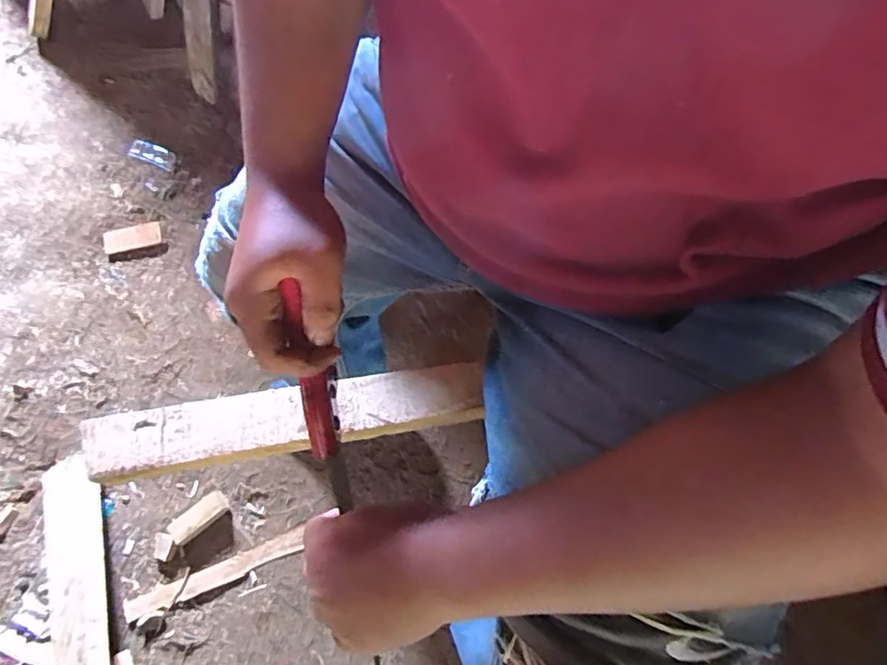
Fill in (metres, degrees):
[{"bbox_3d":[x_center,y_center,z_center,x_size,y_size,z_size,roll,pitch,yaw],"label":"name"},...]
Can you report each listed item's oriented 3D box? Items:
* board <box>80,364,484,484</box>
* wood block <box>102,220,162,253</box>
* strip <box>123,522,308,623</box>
[{"bbox_3d":[-0.139,0.074,0.497,0.343,0.025,0.057,-9,68,-3],"label":"board"},{"bbox_3d":[-0.695,-0.214,1.278,0.128,0.015,0.050,-11,73,-3],"label":"wood block"},{"bbox_3d":[-0.421,0.447,1.059,0.340,0.013,0.040,-21,74,-6],"label":"strip"}]

